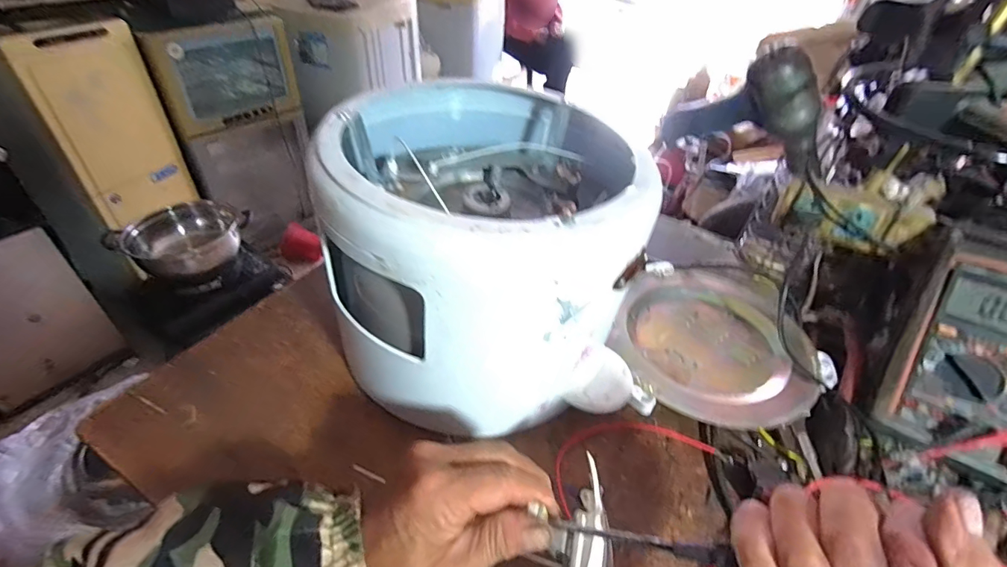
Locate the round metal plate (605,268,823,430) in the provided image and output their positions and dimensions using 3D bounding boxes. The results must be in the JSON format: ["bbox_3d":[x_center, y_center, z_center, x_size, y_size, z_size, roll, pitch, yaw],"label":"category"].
[{"bbox_3d":[0.223,0.051,0.468,0.191,0.024,0.219,21,44,17],"label":"round metal plate"}]

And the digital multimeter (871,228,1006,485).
[{"bbox_3d":[0.419,0.052,0.392,0.110,0.046,0.222,30,77,25],"label":"digital multimeter"}]

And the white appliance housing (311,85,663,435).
[{"bbox_3d":[-0.012,-0.030,0.390,0.236,0.204,0.244,-8,43,-15],"label":"white appliance housing"}]

